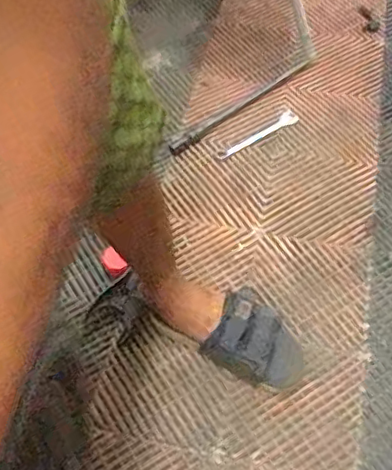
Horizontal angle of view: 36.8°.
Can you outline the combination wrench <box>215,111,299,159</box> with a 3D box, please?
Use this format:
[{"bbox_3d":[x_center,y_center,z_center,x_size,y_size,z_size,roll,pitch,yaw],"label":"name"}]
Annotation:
[{"bbox_3d":[0.127,-0.207,1.232,0.200,0.004,0.035,-31,60,-18],"label":"combination wrench"}]

